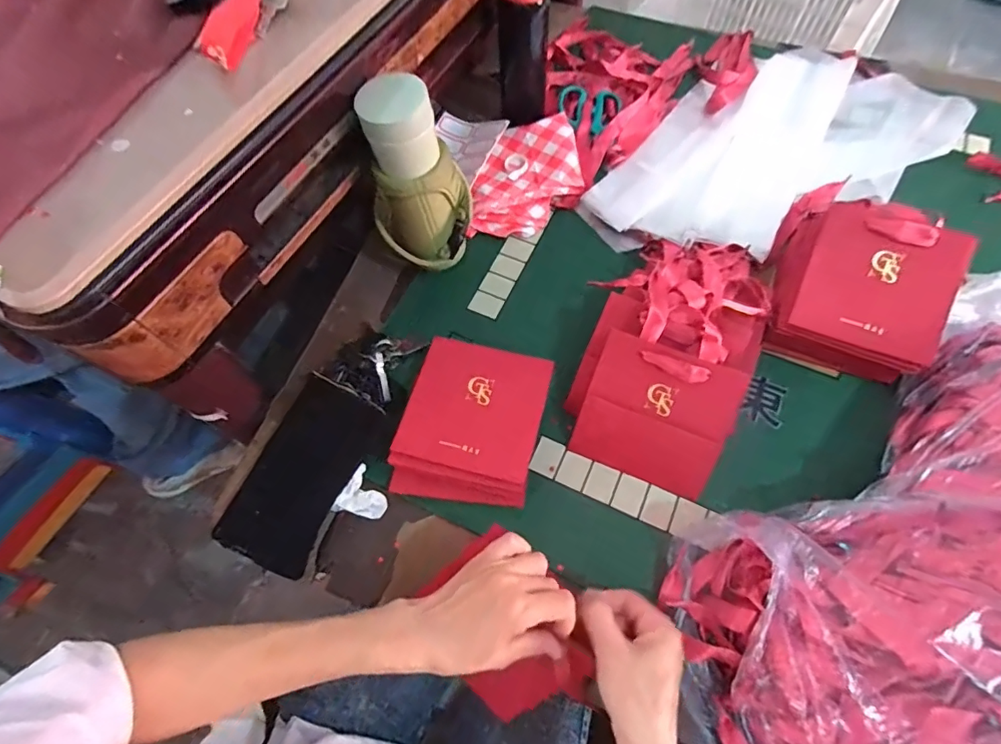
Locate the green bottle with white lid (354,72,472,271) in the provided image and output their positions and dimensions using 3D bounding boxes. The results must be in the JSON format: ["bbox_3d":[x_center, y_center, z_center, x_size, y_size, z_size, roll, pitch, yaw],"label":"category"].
[{"bbox_3d":[-0.089,-0.196,0.544,0.106,0.215,0.077,-15,66,-6],"label":"green bottle with white lid"}]

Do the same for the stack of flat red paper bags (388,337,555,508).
[{"bbox_3d":[-0.030,0.053,0.526,0.139,0.034,0.165,13,66,6],"label":"stack of flat red paper bags"}]

